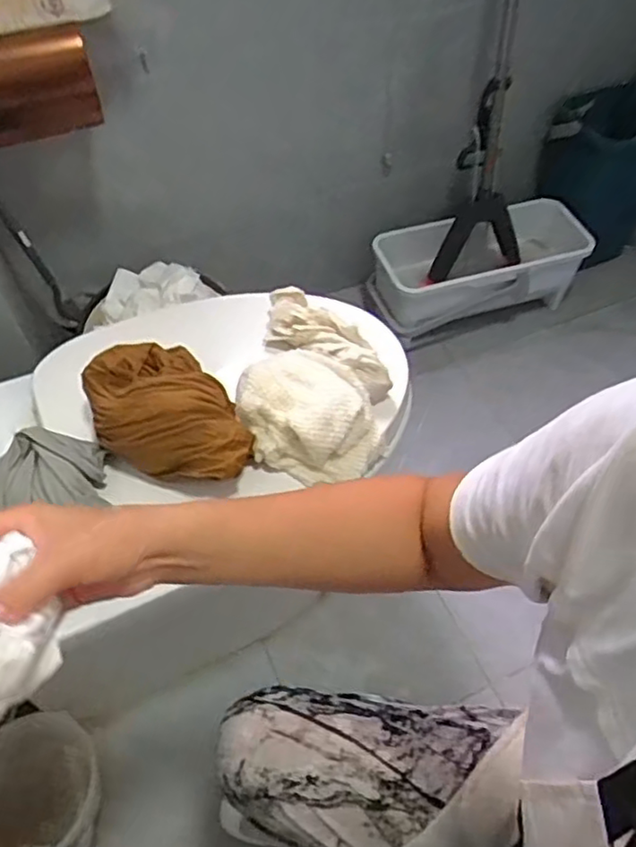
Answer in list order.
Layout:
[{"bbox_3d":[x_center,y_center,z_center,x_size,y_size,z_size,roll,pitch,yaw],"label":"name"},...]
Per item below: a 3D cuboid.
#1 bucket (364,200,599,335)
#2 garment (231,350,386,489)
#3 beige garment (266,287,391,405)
[{"bbox_3d":[0.355,-0.326,1.387,0.488,0.183,0.178,-17,56,-11],"label":"bucket"},{"bbox_3d":[-0.015,-0.017,0.747,0.147,0.075,0.154,0,54,0],"label":"garment"},{"bbox_3d":[0.002,-0.102,0.802,0.073,0.043,0.200,-35,61,-23],"label":"beige garment"}]

